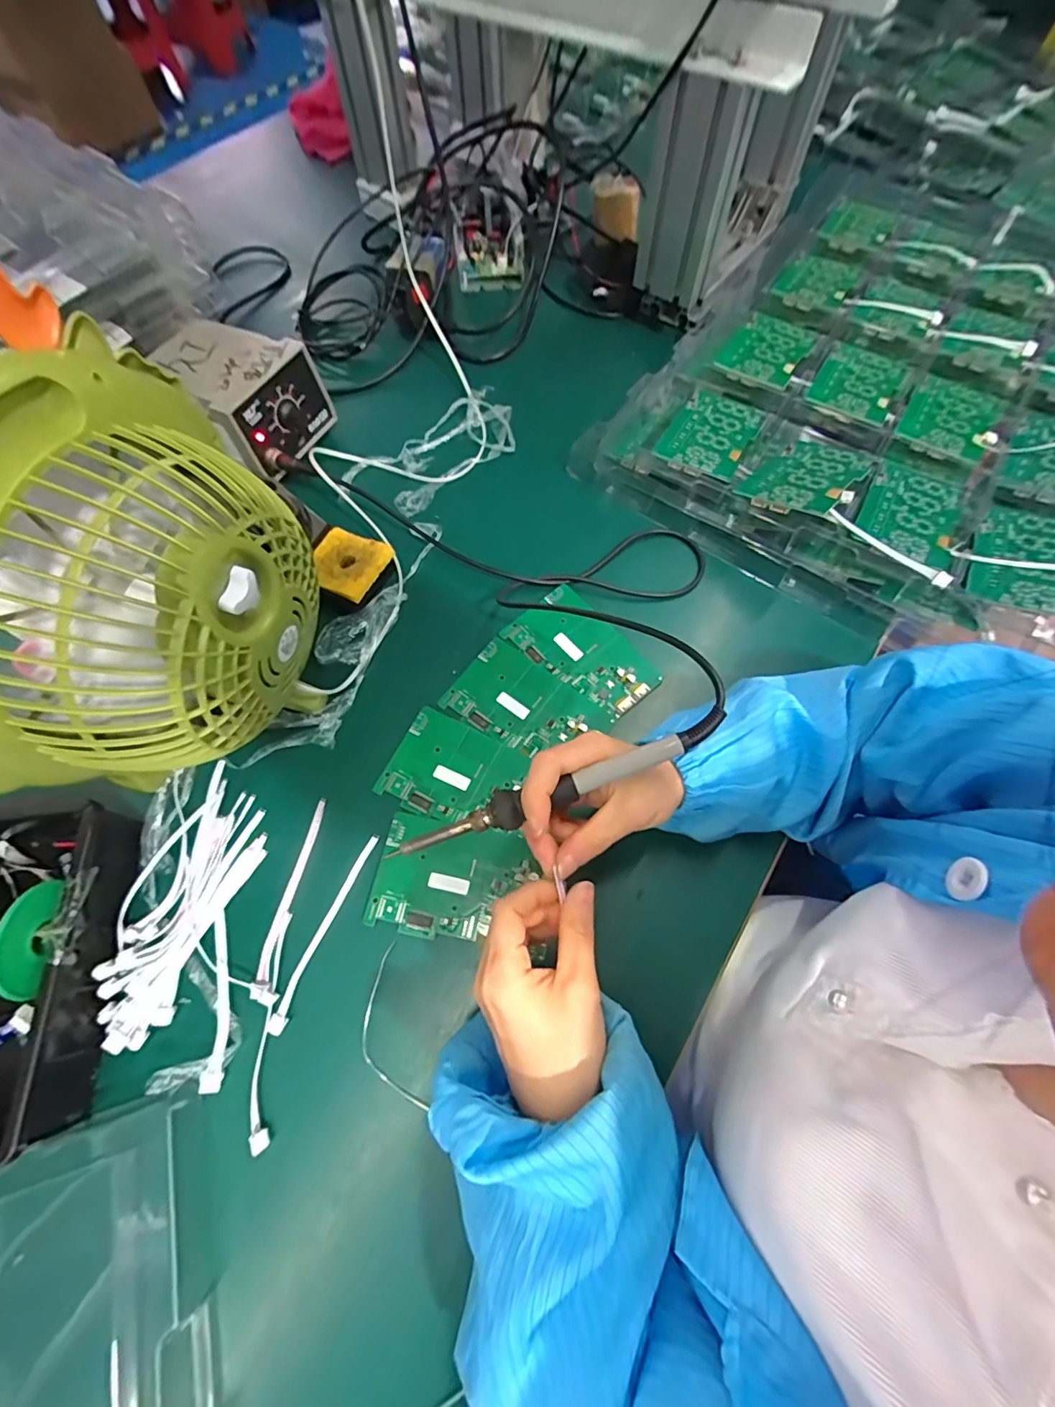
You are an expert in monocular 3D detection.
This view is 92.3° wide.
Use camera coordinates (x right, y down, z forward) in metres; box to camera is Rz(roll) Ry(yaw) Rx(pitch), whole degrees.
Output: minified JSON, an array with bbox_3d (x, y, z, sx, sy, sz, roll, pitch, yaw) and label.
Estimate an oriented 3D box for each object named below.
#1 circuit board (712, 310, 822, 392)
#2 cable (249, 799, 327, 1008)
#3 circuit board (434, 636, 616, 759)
[{"bbox_3d":[0.271,-0.401,0.575,0.083,0.011,0.128,31,69,12],"label":"circuit board"},{"bbox_3d":[-0.174,0.138,0.370,0.017,0.012,0.139,4,66,1],"label":"cable"},{"bbox_3d":[-0.001,0.003,0.431,0.127,0.006,0.080,35,70,14],"label":"circuit board"}]

